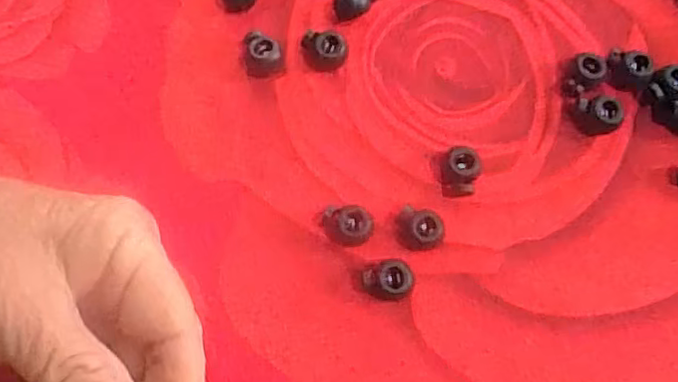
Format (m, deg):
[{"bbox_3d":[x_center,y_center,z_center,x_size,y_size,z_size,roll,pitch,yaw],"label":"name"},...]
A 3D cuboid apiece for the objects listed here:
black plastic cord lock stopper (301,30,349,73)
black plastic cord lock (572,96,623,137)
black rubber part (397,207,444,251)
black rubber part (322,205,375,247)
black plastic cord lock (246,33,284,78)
[{"bbox_3d":[-0.006,-0.058,0.266,0.019,0.010,0.014,2,74,-1],"label":"black plastic cord lock stopper"},{"bbox_3d":[0.105,-0.030,0.260,0.016,0.013,0.012,6,74,0],"label":"black plastic cord lock"},{"bbox_3d":[0.031,0.015,0.247,0.017,0.011,0.014,10,74,1],"label":"black rubber part"},{"bbox_3d":[0.003,0.013,0.248,0.019,0.011,0.014,4,74,-1],"label":"black rubber part"},{"bbox_3d":[-0.031,-0.057,0.265,0.015,0.011,0.017,-2,74,-2],"label":"black plastic cord lock"}]

